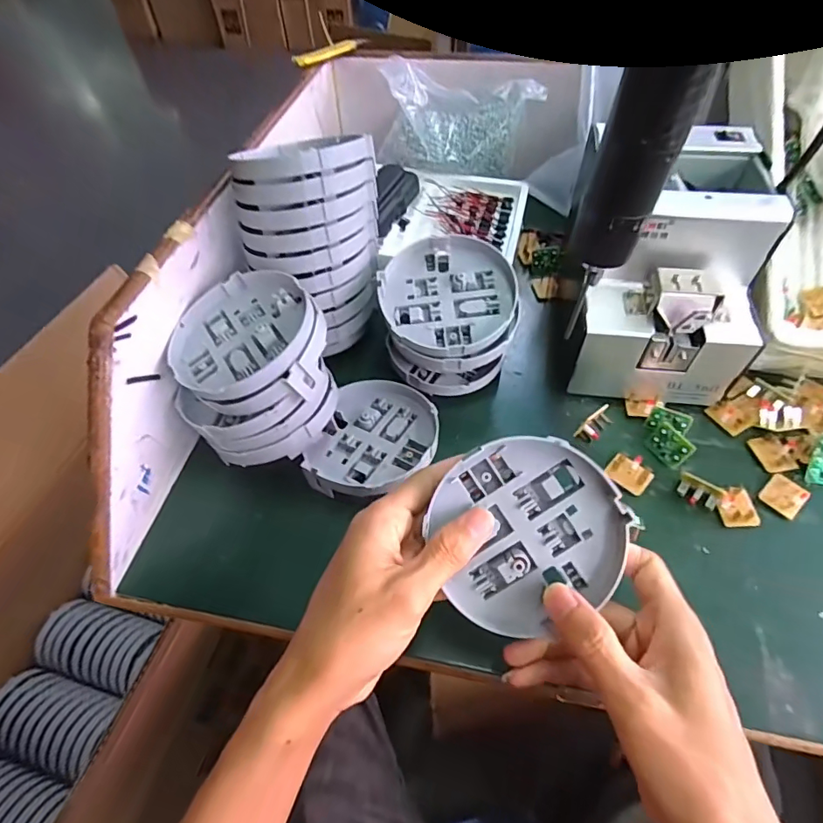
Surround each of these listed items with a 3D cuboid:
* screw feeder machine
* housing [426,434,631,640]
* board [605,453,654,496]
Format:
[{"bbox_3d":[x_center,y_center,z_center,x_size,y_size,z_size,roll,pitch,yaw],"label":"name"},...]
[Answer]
[{"bbox_3d":[0.203,-0.114,0.402,0.130,0.148,0.164,3,54,5],"label":"screw feeder machine"},{"bbox_3d":[0.064,0.065,0.269,0.102,0.014,0.099,0,88,2],"label":"housing"},{"bbox_3d":[0.167,0.047,0.372,0.025,0.011,0.031,-39,61,-23],"label":"board"}]

